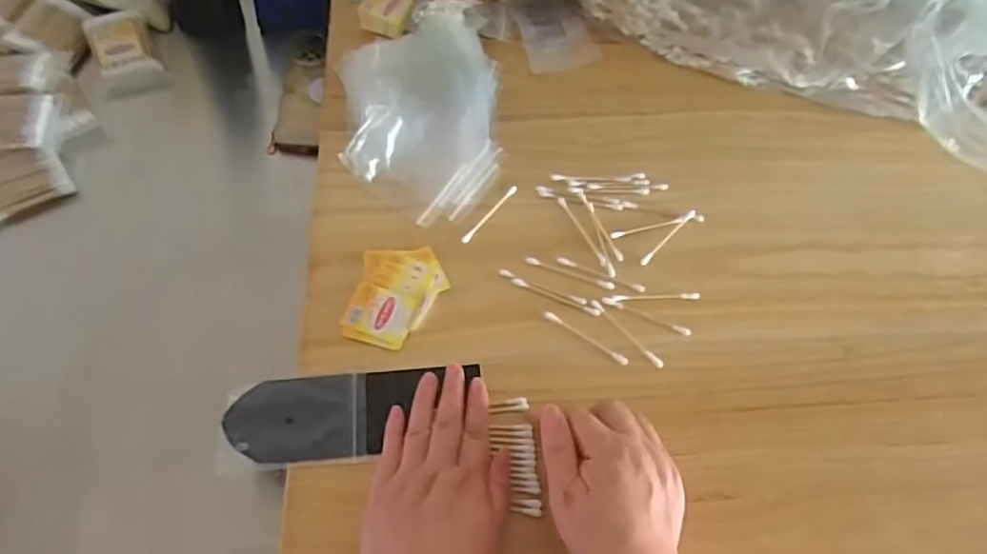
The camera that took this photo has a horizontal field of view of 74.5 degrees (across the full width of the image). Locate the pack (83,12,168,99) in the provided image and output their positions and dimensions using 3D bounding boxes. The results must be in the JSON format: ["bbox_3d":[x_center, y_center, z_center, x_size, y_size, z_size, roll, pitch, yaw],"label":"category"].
[{"bbox_3d":[-0.371,-0.226,0.655,0.058,0.029,0.084,-20,65,-16],"label":"pack"}]

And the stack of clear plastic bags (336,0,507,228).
[{"bbox_3d":[-0.065,-0.160,0.593,0.136,0.032,0.235,-5,62,-9],"label":"stack of clear plastic bags"}]

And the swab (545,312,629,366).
[{"bbox_3d":[0.072,0.047,0.500,0.072,0.004,0.009,31,65,12],"label":"swab"}]

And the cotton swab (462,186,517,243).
[{"bbox_3d":[-0.003,-0.054,0.554,0.007,0.004,0.071,36,66,14],"label":"cotton swab"}]

